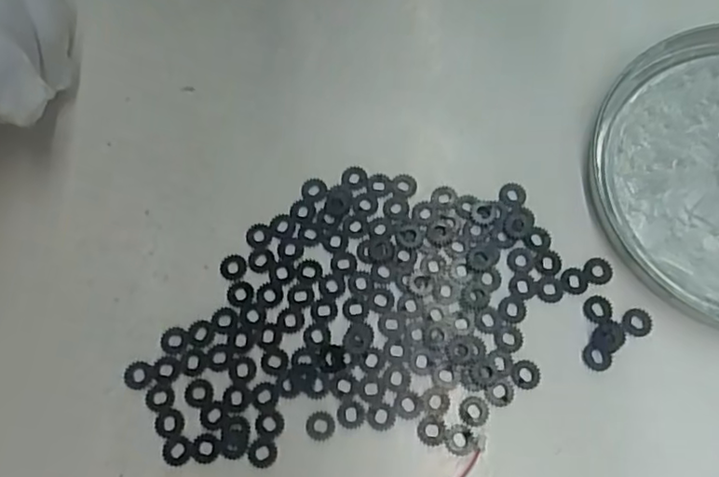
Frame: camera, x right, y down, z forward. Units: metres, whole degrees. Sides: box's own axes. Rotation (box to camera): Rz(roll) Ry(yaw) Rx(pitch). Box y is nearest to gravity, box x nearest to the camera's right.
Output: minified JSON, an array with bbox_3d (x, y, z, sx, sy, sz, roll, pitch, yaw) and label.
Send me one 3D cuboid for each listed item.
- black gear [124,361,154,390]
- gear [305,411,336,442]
[{"bbox_3d":[-0.083,0.051,0.230,0.011,0.004,0.010,-1,71,2],"label":"black gear"},{"bbox_3d":[-0.014,0.068,0.224,0.010,0.004,0.011,5,72,4],"label":"gear"}]

